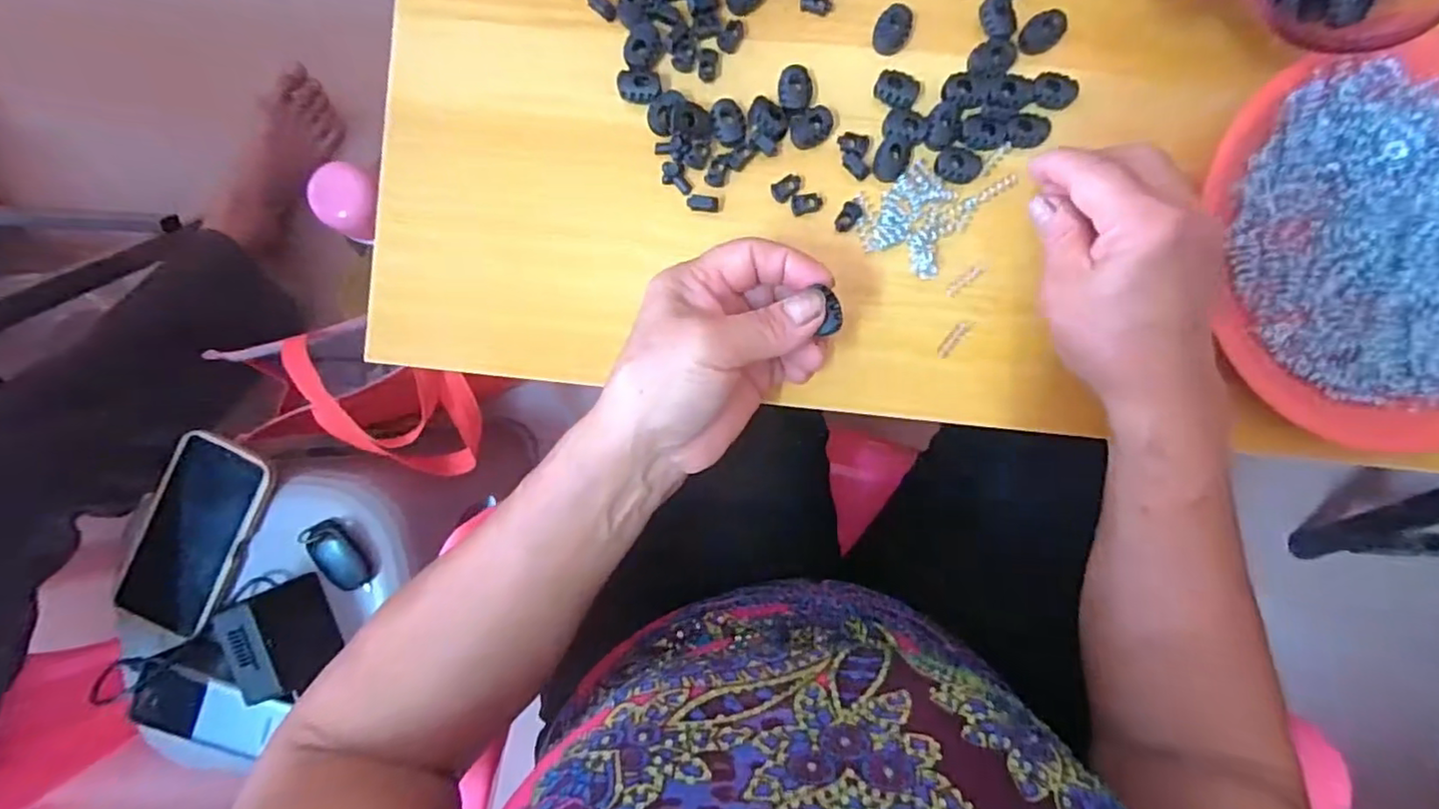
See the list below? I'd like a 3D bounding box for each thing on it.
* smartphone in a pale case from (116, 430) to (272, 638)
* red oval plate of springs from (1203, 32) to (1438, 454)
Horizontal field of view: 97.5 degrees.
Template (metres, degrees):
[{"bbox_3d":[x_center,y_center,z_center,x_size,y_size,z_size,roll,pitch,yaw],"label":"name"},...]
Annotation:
[{"bbox_3d":[-0.434,0.106,0.519,0.080,0.017,0.163,22,92,0],"label":"smartphone in a pale case"},{"bbox_3d":[0.335,-0.076,0.310,0.173,0.022,0.188,-7,92,1],"label":"red oval plate of springs"}]

